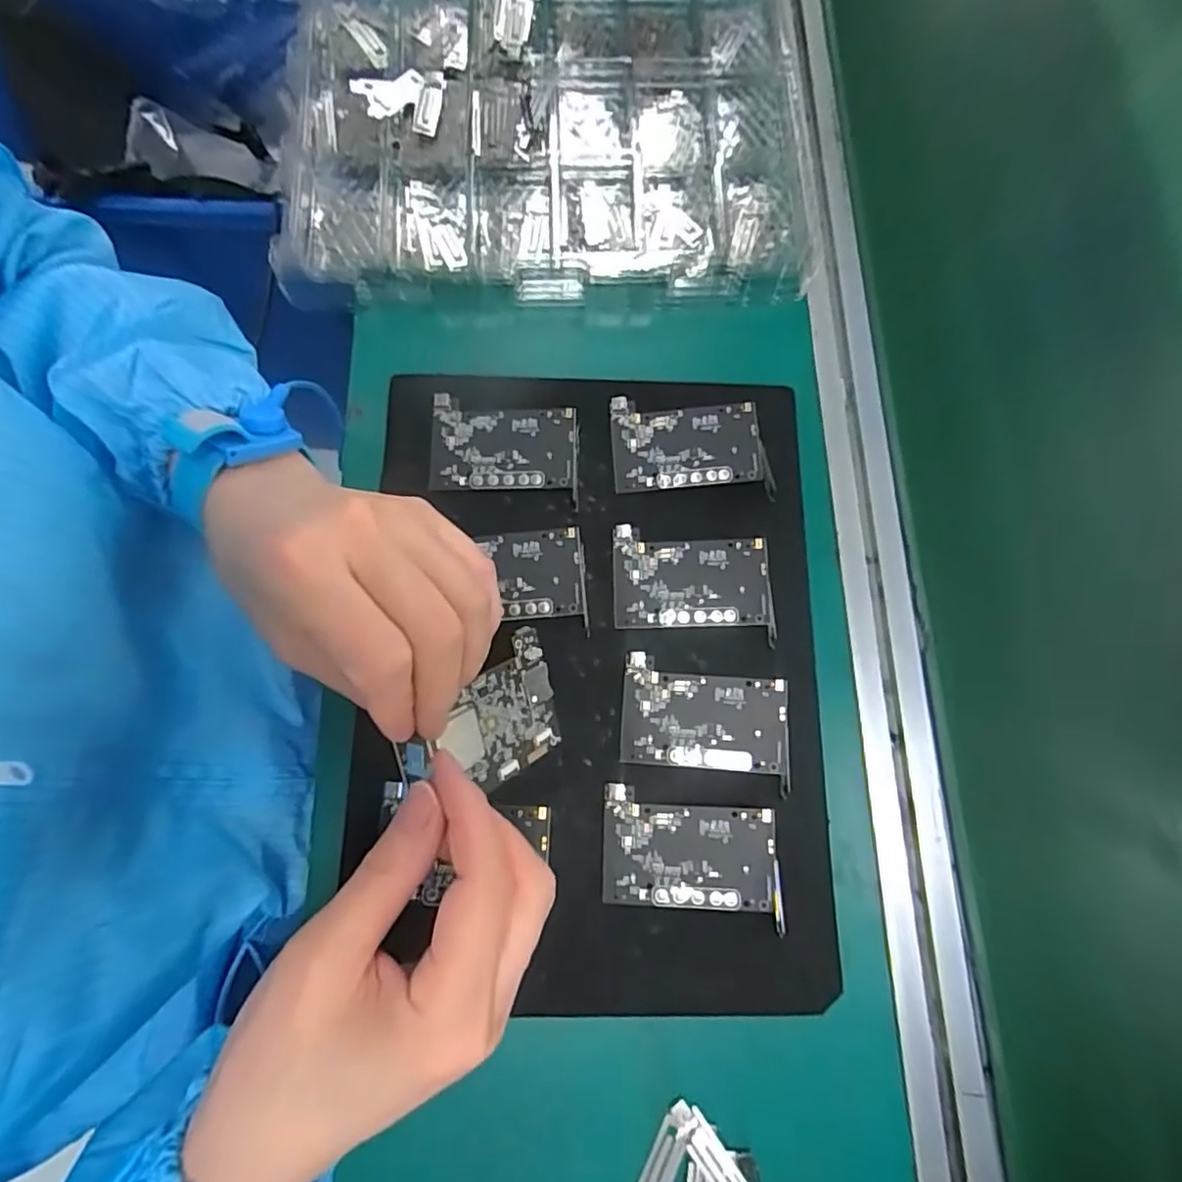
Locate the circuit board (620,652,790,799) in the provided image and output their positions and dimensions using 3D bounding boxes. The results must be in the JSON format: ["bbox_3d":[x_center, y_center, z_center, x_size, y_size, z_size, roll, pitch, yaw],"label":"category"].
[{"bbox_3d":[0.060,0.067,0.325,0.086,0.011,0.056,6,74,-2],"label":"circuit board"}]

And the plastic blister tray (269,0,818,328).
[{"bbox_3d":[-0.030,-0.312,0.424,0.349,0.030,0.260,4,74,-3],"label":"plastic blister tray"}]

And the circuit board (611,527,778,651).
[{"bbox_3d":[0.057,-0.006,0.343,0.086,0.011,0.056,2,74,-3],"label":"circuit board"}]

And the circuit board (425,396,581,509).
[{"bbox_3d":[-0.051,-0.083,0.358,0.088,0.011,0.053,6,74,-2],"label":"circuit board"}]

